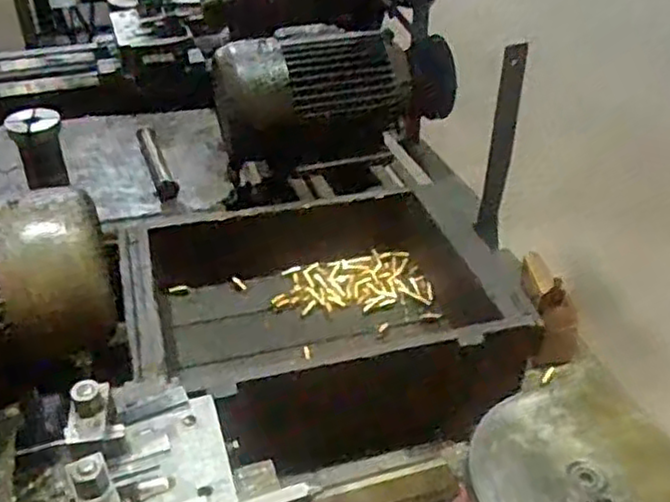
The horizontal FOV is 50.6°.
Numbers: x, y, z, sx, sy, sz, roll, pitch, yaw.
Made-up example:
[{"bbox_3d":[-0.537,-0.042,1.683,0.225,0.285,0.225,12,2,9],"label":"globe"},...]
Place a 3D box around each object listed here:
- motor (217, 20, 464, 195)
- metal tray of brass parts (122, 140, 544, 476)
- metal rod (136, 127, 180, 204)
[{"bbox_3d":[-0.008,-0.242,1.071,0.352,0.171,0.179,-12,38,-17],"label":"motor"},{"bbox_3d":[-0.027,0.065,0.856,0.418,0.144,0.361,-9,37,-13],"label":"metal tray of brass parts"},{"bbox_3d":[-0.253,-0.127,1.012,0.032,0.032,0.178,-12,38,-16],"label":"metal rod"}]

